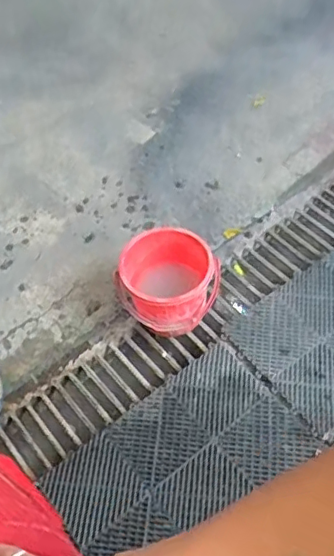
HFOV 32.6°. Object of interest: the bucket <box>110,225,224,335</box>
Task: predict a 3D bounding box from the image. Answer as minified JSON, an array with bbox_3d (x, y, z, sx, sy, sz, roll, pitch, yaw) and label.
[{"bbox_3d":[0.002,0.013,1.582,0.271,0.220,0.239,9,56,10],"label":"bucket"}]

